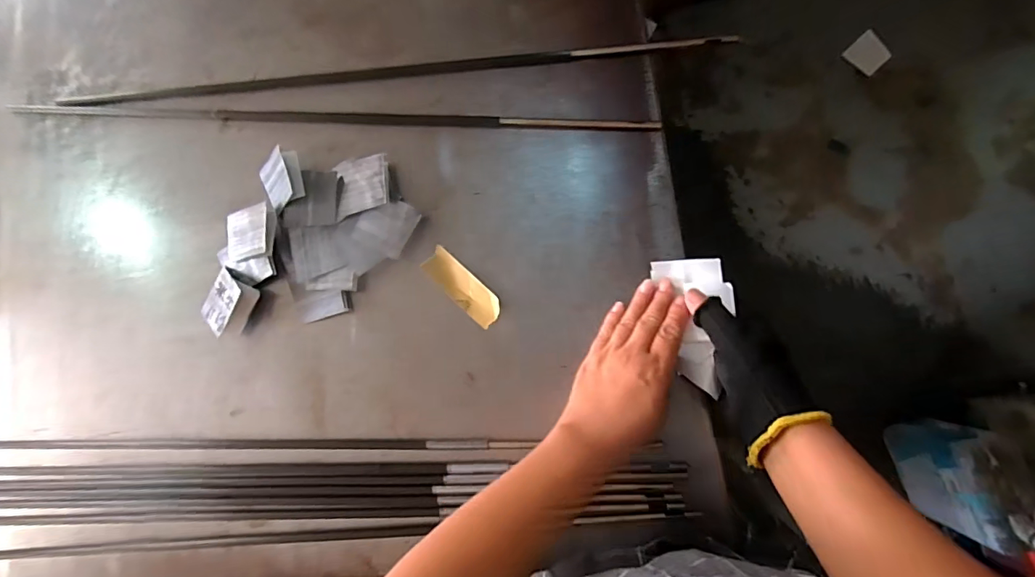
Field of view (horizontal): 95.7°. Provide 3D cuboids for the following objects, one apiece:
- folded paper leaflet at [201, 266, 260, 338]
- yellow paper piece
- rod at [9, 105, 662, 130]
[{"bbox_3d":[-0.297,0.015,0.474,0.050,0.021,0.056,28,88,9],"label":"folded paper leaflet"},{"bbox_3d":[-0.053,-0.001,0.452,0.086,0.010,0.031,42,90,9],"label":"yellow paper piece"},{"bbox_3d":[-0.213,-0.181,0.494,0.694,0.013,0.016,4,84,7],"label":"rod"}]

